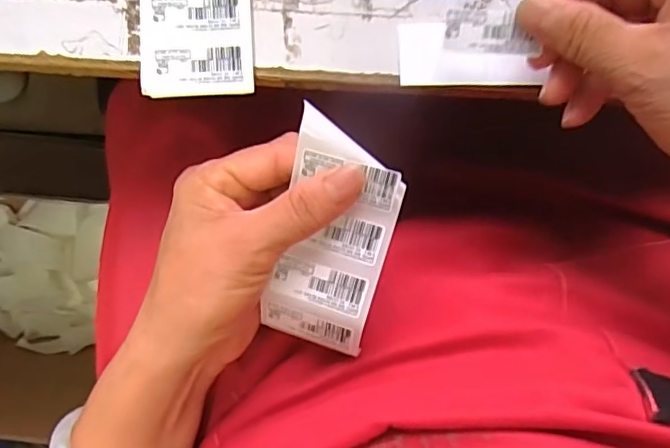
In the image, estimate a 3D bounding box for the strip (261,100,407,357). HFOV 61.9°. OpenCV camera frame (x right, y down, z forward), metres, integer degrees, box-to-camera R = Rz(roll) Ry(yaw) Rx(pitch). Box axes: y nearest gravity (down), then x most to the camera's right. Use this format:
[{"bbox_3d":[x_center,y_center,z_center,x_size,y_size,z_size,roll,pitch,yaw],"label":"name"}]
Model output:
[{"bbox_3d":[0.000,0.007,0.258,0.051,0.015,0.108,9,104,0],"label":"strip"}]

